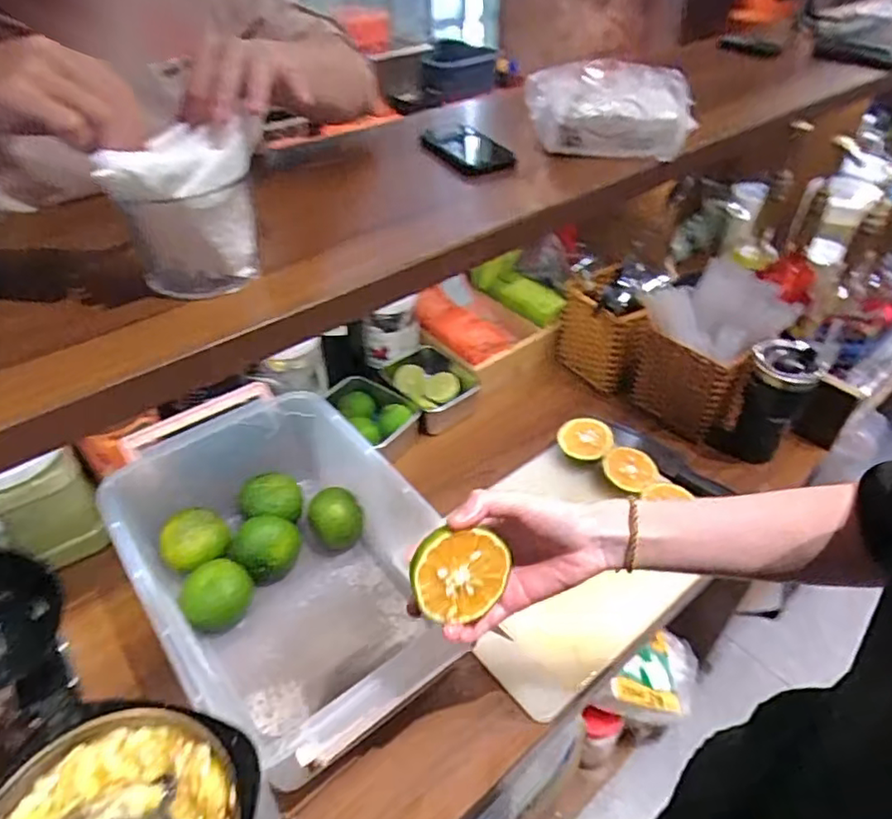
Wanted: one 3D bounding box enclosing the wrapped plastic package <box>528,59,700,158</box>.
[{"bbox_3d":[0.204,-0.387,0.769,0.200,0.073,0.147,5,42,6],"label":"wrapped plastic package"}]

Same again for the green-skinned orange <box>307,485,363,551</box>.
[{"bbox_3d":[-0.130,0.132,0.712,0.061,0.059,0.055,-15,44,-15],"label":"green-skinned orange"}]

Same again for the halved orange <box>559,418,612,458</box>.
[{"bbox_3d":[0.191,0.045,0.826,0.068,0.028,0.068,30,65,27],"label":"halved orange"}]

